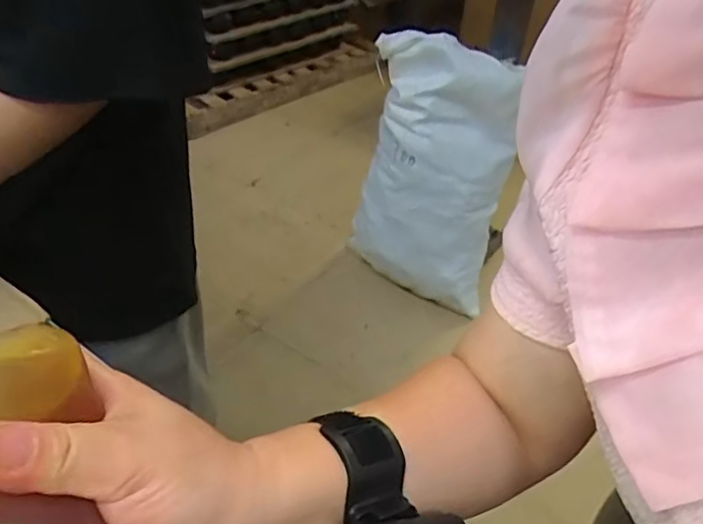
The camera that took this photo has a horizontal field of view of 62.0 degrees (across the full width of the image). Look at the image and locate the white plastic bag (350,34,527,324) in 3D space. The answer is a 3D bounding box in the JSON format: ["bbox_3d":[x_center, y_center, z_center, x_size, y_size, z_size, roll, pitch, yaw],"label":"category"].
[{"bbox_3d":[0.196,-0.211,1.421,0.340,0.630,0.215,7,40,2],"label":"white plastic bag"}]

